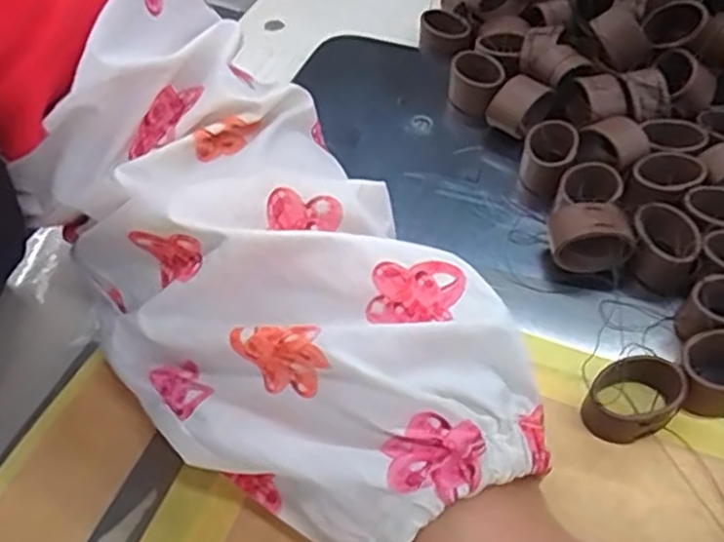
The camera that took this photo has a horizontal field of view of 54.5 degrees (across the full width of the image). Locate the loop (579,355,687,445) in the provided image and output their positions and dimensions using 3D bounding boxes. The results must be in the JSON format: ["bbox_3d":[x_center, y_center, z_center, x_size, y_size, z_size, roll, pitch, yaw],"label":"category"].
[{"bbox_3d":[0.092,0.044,0.238,0.027,0.021,0.025,1,49,-1],"label":"loop"}]

